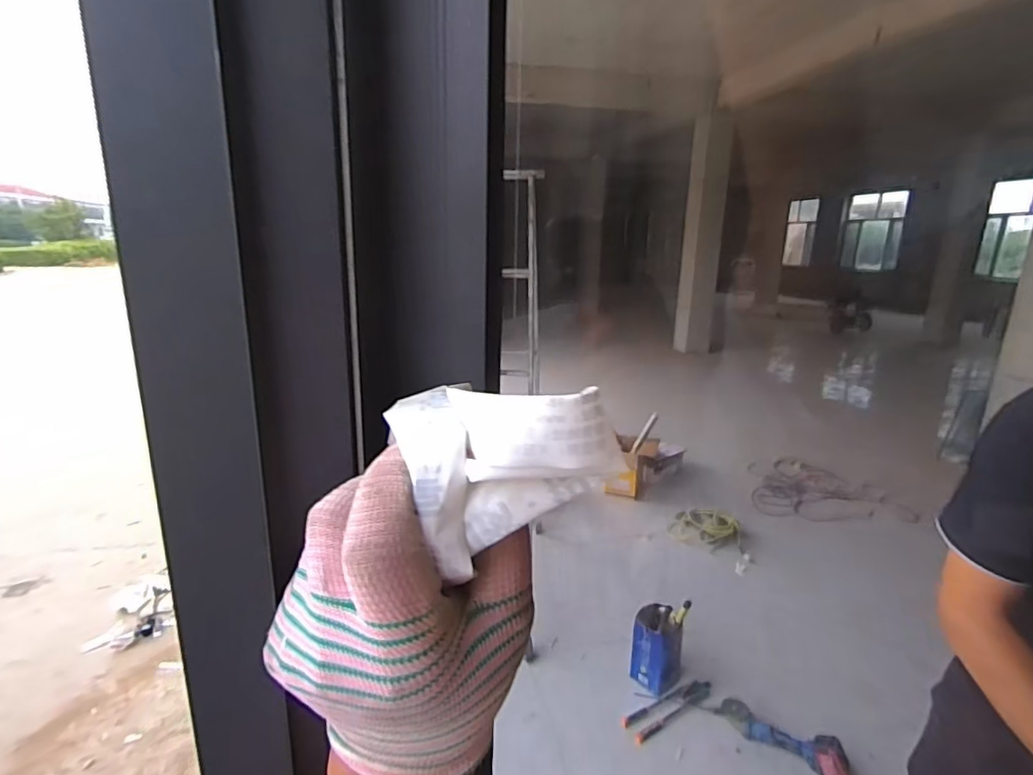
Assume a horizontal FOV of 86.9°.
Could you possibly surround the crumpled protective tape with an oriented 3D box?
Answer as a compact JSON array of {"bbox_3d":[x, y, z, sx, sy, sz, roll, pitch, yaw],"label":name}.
[{"bbox_3d":[-0.008,0.027,0.192,0.066,0.061,0.055,-3,16,-15],"label":"crumpled protective tape"}]

